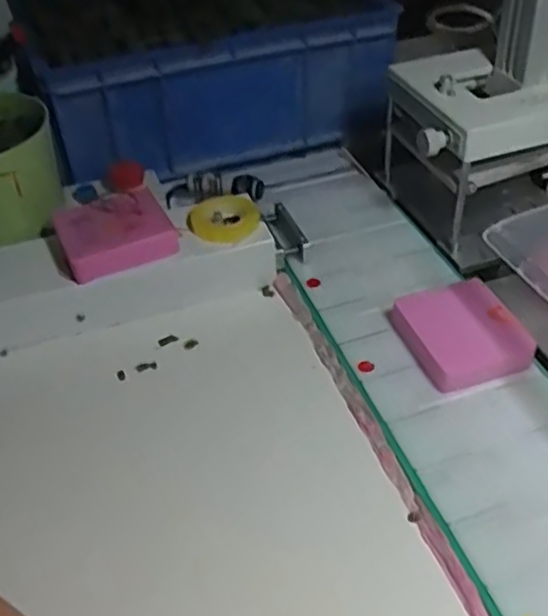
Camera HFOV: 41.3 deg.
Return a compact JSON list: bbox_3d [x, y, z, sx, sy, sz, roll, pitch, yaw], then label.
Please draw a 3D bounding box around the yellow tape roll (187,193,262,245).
[{"bbox_3d":[-0.037,-0.068,0.554,0.051,0.012,0.052,-2,42,2],"label":"yellow tape roll"}]

